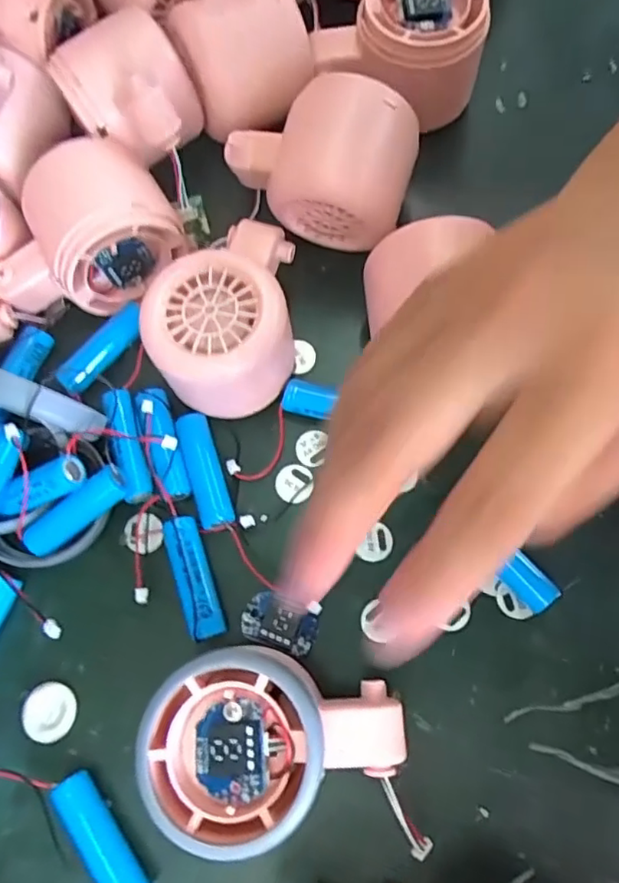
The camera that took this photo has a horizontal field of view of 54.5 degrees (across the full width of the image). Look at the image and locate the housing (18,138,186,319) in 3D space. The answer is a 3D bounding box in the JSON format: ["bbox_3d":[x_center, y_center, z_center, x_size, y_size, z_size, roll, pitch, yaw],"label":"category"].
[{"bbox_3d":[-0.090,-0.096,0.263,0.058,0.050,0.054,-29,75,-7],"label":"housing"}]

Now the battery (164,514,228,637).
[{"bbox_3d":[-0.046,0.054,0.243,0.014,0.011,0.049,-19,74,-4],"label":"battery"}]

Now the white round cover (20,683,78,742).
[{"bbox_3d":[-0.103,0.107,0.237,0.020,0.004,0.021,0,74,1],"label":"white round cover"}]

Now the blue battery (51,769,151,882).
[{"bbox_3d":[-0.075,0.145,0.220,0.013,0.015,0.049,-35,76,-8],"label":"blue battery"}]

